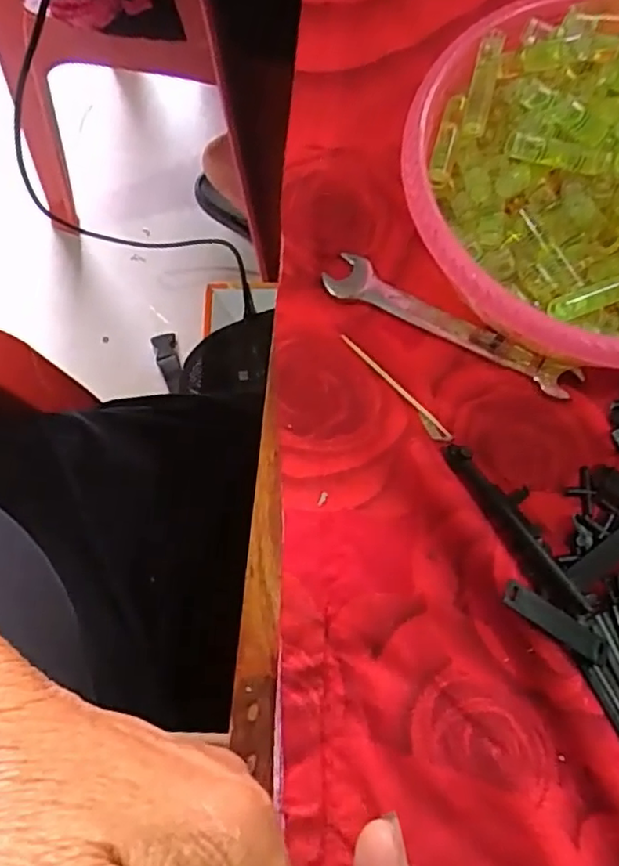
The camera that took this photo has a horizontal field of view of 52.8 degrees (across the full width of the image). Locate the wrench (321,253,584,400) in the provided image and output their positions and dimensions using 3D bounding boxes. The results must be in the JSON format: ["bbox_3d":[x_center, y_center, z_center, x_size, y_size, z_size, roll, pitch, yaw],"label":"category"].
[{"bbox_3d":[0.060,-0.046,0.271,0.114,0.005,0.021,31,76,9],"label":"wrench"}]

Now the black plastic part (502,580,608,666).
[{"bbox_3d":[0.092,0.071,0.231,0.047,0.004,0.010,34,77,-8],"label":"black plastic part"}]

